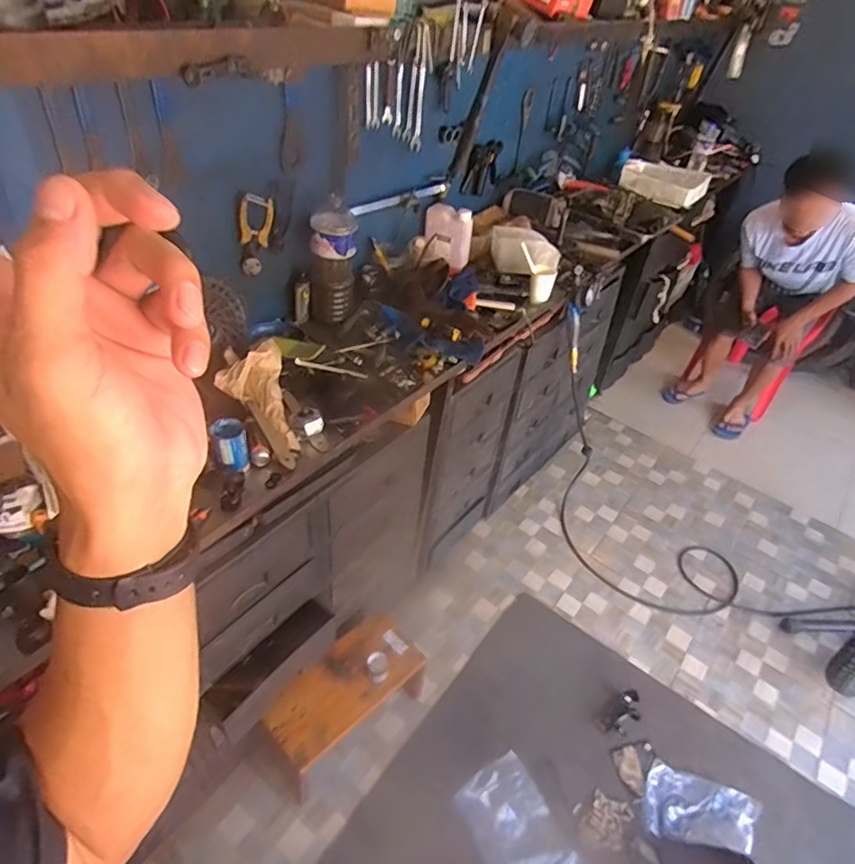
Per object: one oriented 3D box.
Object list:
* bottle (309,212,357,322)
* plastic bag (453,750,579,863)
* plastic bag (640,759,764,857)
[{"bbox_3d":[-0.225,-0.396,1.334,0.107,0.251,0.099,-3,42,-12],"label":"bottle"},{"bbox_3d":[0.212,0.974,1.374,0.217,0.059,0.292,-8,48,-35],"label":"plastic bag"},{"bbox_3d":[0.710,0.976,1.443,0.299,0.055,0.184,16,41,10],"label":"plastic bag"}]

